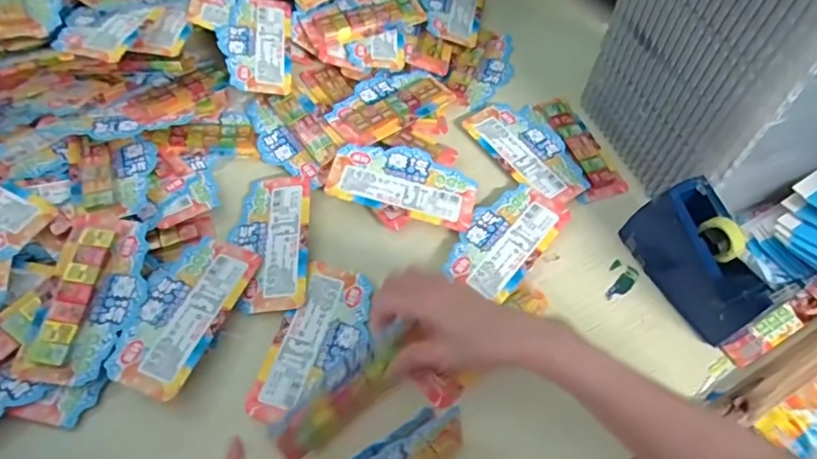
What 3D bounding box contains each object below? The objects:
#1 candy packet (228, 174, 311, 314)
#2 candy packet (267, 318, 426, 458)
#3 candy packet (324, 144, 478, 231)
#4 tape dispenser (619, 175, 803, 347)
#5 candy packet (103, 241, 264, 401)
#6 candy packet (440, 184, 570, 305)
[{"bbox_3d":[-0.131,0.008,0.510,0.071,0.008,0.145,-2,58,-5],"label":"candy packet"},{"bbox_3d":[-0.047,0.128,0.417,0.123,0.058,0.015,-35,43,-23],"label":"candy packet"},{"bbox_3d":[-0.003,-0.048,0.544,0.146,0.017,0.074,13,58,4],"label":"candy packet"},{"bbox_3d":[0.262,0.028,0.482,0.049,0.088,0.133,-19,61,-16],"label":"tape dispenser"},{"bbox_3d":[-0.194,0.067,0.460,0.074,0.012,0.145,19,58,8],"label":"candy packet"},{"bbox_3d":[0.095,0.005,0.528,0.076,0.004,0.133,37,62,18],"label":"candy packet"}]

